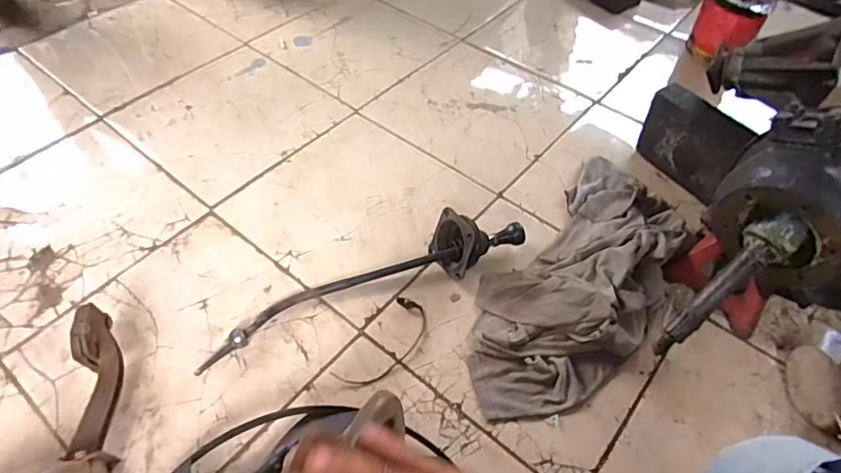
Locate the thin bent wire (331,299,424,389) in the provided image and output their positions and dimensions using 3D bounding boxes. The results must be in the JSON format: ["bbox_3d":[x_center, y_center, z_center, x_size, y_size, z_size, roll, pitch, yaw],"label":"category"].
[{"bbox_3d":[-0.055,0.181,0.877,0.082,0.006,0.189,31,60,17],"label":"thin bent wire"}]

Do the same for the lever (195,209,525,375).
[{"bbox_3d":[-0.088,0.073,0.898,0.600,0.101,0.116,-22,59,-18],"label":"lever"}]

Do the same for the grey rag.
[{"bbox_3d":[0.295,0.072,0.942,0.273,0.082,0.595,37,61,20],"label":"grey rag"}]

